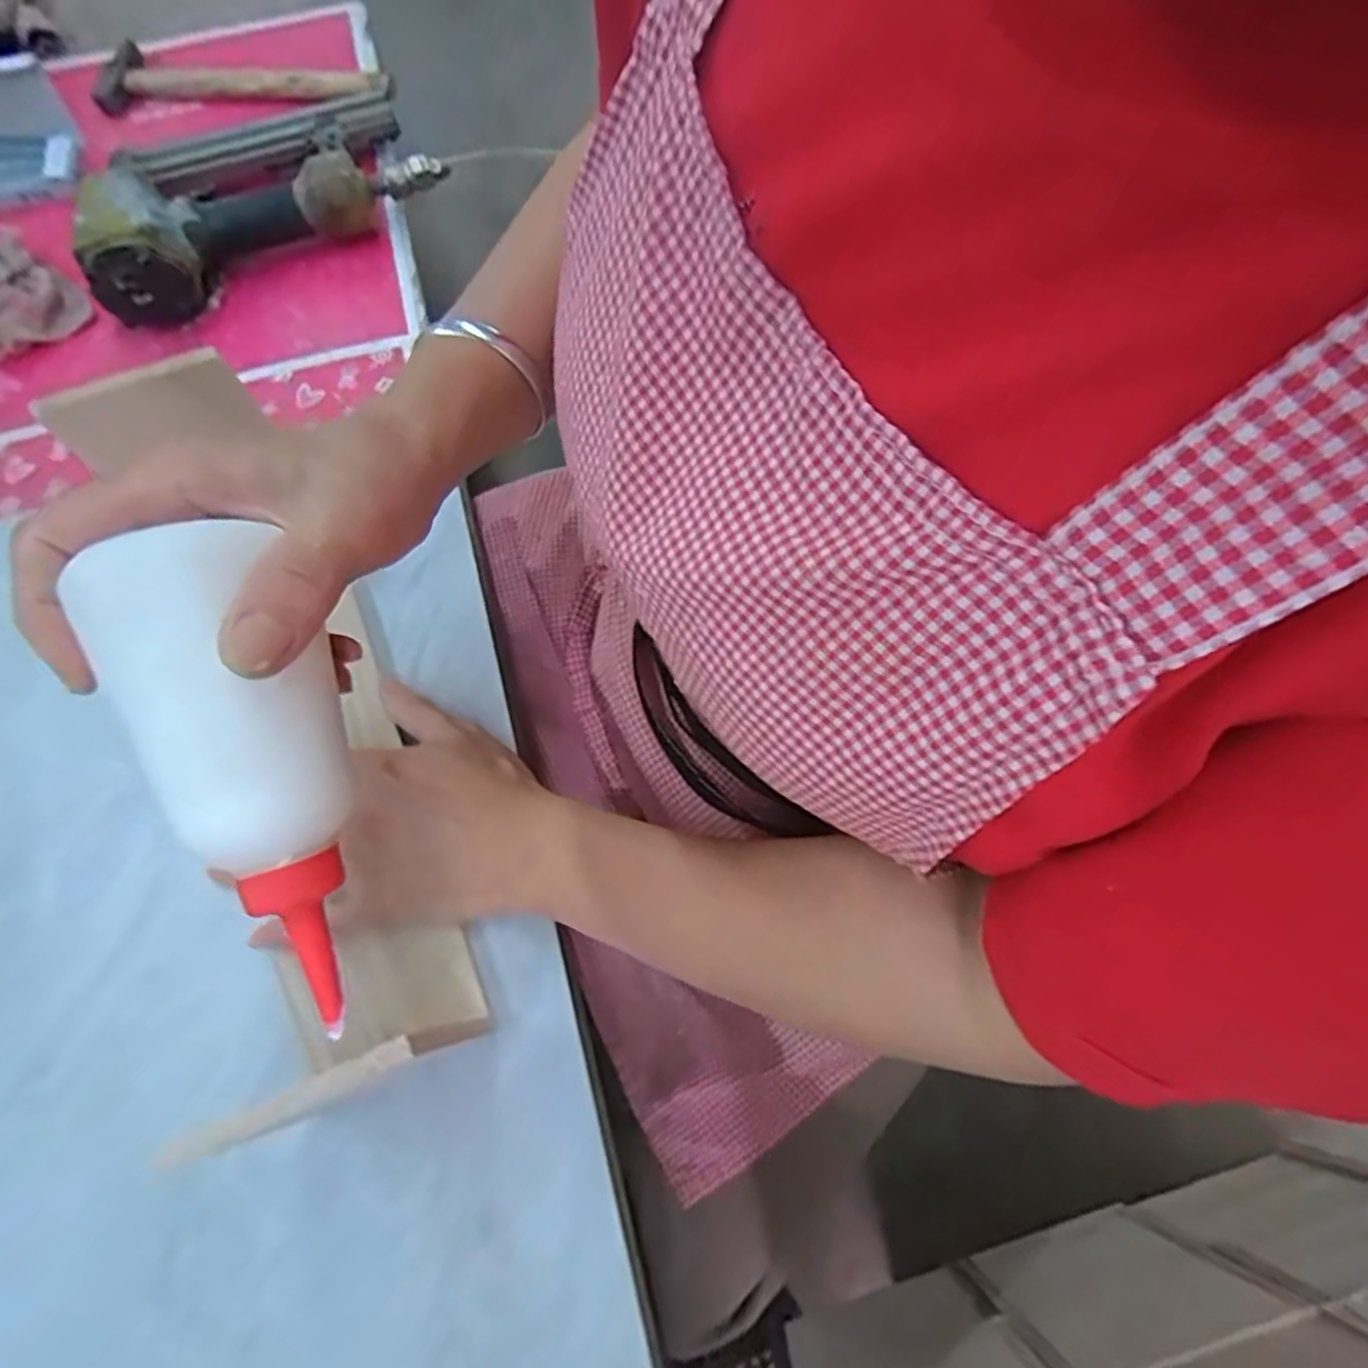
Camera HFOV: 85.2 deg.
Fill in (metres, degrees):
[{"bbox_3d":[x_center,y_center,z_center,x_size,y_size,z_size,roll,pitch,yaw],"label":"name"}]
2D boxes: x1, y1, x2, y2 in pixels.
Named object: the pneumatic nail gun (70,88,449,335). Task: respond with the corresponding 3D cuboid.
[{"bbox_3d":[-0.328,-0.375,0.555,0.250,0.057,0.159,-33,71,-12],"label":"pneumatic nail gun"}]

